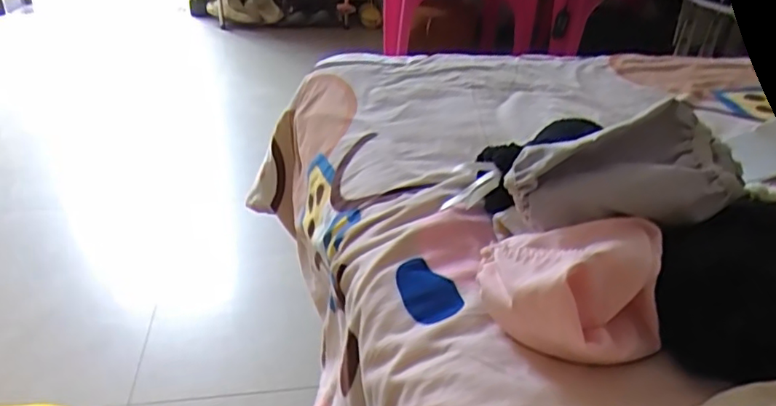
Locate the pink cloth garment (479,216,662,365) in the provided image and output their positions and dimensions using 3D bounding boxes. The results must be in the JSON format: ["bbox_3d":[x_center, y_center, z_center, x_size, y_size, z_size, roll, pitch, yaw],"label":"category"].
[{"bbox_3d":[0.109,0.051,0.340,0.105,0.068,0.092,6,32,6],"label":"pink cloth garment"}]

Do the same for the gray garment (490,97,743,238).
[{"bbox_3d":[0.148,-0.019,0.368,0.146,0.049,0.065,-11,31,7],"label":"gray garment"}]

